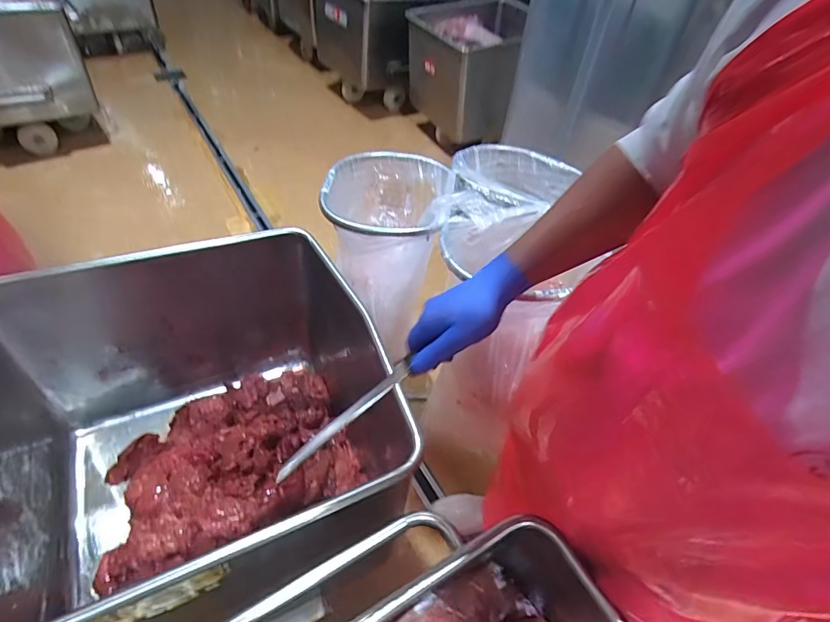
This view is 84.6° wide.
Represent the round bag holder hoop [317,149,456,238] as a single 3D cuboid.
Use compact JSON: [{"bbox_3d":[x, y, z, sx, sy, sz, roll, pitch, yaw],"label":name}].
[{"bbox_3d":[-0.067,-0.288,1.065,0.290,0.044,0.373,10,46,3],"label":"round bag holder hoop"}]

